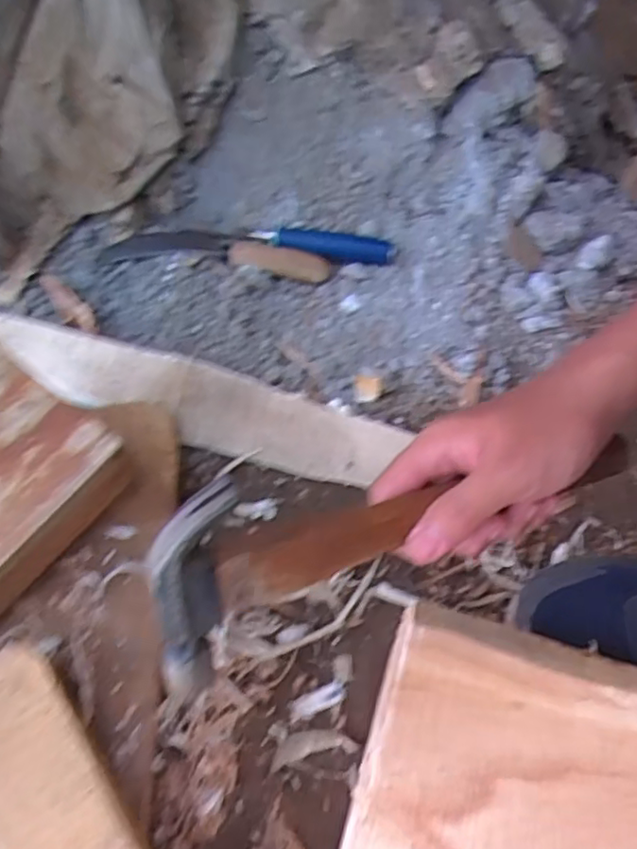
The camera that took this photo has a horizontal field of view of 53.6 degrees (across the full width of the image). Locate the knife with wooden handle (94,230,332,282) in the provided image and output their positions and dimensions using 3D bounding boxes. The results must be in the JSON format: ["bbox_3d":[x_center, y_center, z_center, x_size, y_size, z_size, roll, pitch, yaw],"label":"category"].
[{"bbox_3d":[-0.092,-0.158,0.581,0.202,0.014,0.048,10,55,2],"label":"knife with wooden handle"}]

